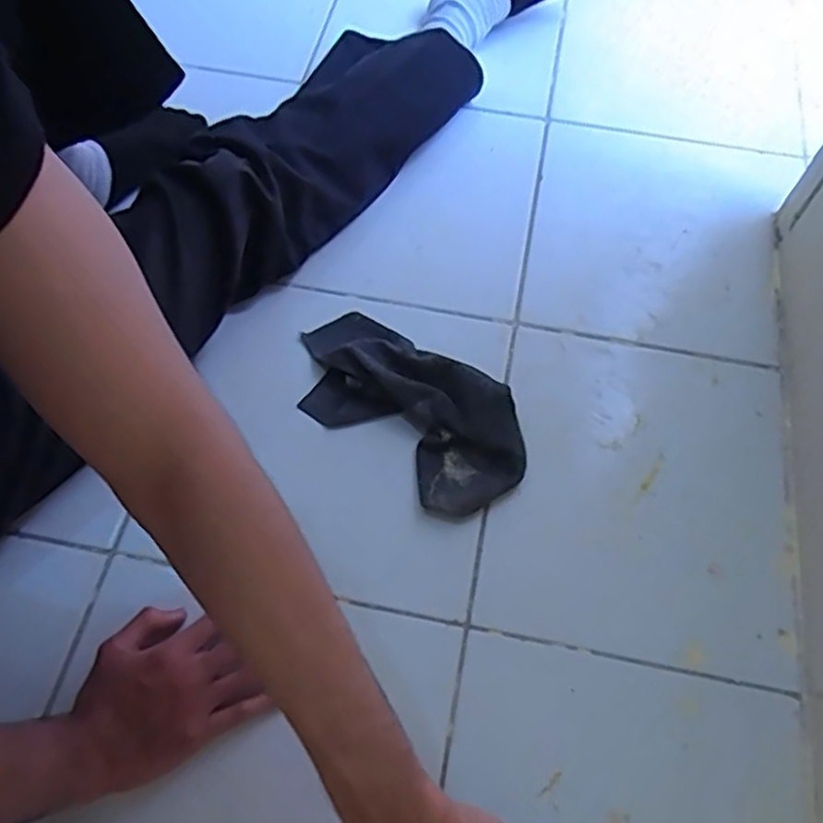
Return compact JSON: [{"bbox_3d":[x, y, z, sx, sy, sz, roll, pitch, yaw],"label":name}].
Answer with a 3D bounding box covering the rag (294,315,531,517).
[{"bbox_3d":[-0.006,-0.008,0.636,0.238,0.039,0.119,37,68,17],"label":"rag"}]

